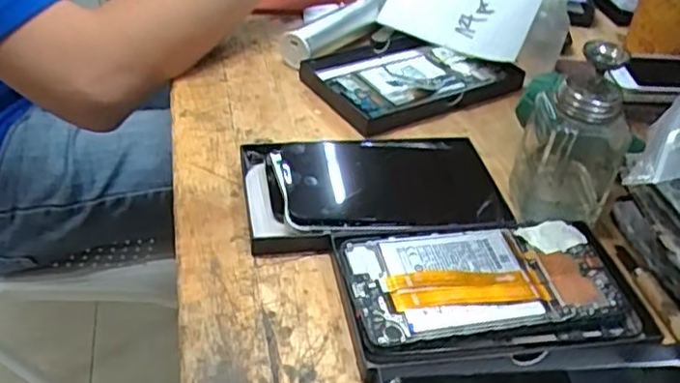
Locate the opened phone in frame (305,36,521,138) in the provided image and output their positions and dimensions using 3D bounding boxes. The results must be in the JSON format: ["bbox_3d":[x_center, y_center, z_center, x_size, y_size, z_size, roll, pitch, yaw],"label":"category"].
[{"bbox_3d":[0.063,-0.104,0.573,0.165,0.017,0.114,-21,47,-26],"label":"opened phone in frame"}]

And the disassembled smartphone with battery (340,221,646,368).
[{"bbox_3d":[0.086,0.050,0.373,0.160,0.010,0.084,-5,42,-10],"label":"disassembled smartphone with battery"}]

